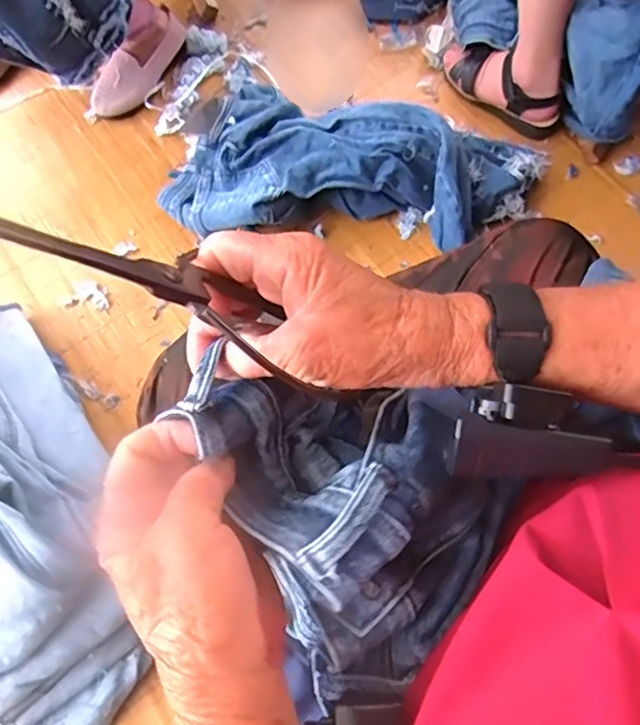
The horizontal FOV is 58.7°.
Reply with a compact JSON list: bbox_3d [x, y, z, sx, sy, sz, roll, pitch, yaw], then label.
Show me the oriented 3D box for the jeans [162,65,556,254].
[{"bbox_3d":[0.053,-0.314,0.920,0.596,0.126,0.301,12,72,2],"label":"jeans"}]

